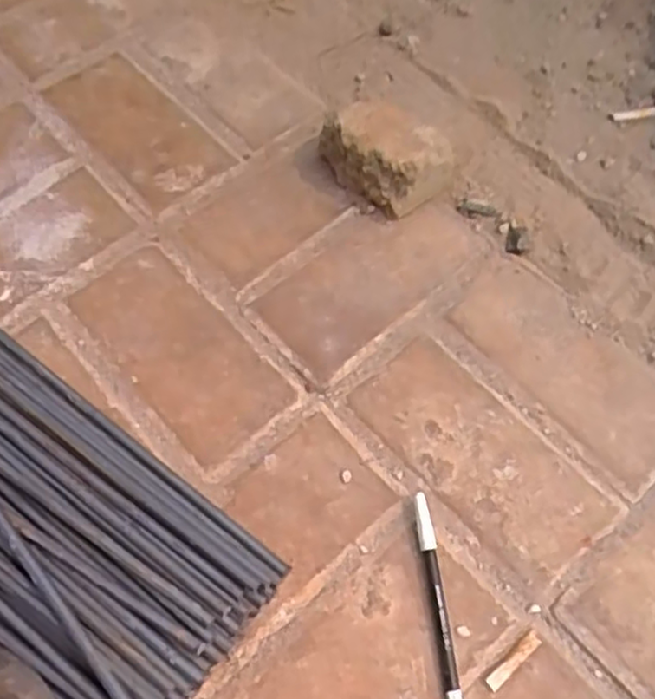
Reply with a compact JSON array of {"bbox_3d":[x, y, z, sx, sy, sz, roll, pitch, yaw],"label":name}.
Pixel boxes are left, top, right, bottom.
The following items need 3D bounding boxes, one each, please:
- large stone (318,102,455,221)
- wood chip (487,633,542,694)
[{"bbox_3d":[0.050,-0.168,0.595,0.109,0.064,0.080,39,70,18],"label":"large stone"},{"bbox_3d":[0.119,0.200,0.443,0.045,0.004,0.009,-37,69,-16],"label":"wood chip"}]

